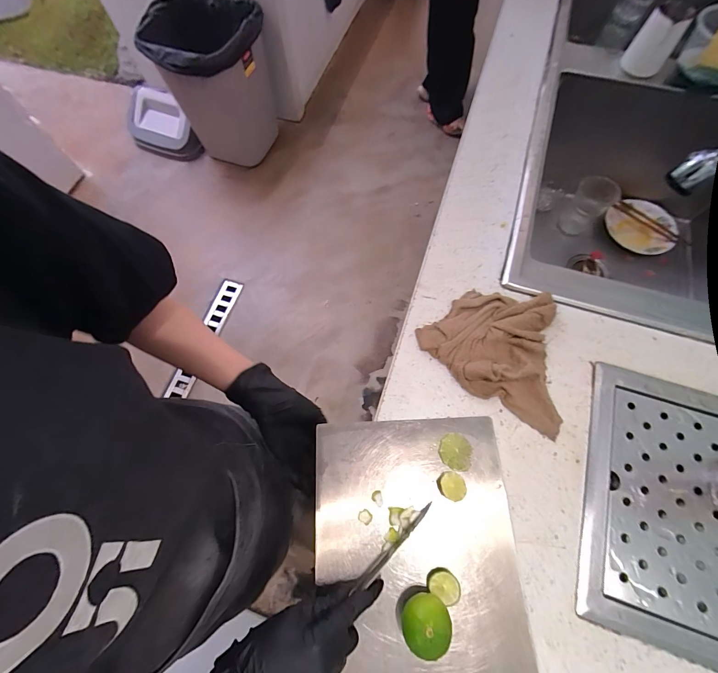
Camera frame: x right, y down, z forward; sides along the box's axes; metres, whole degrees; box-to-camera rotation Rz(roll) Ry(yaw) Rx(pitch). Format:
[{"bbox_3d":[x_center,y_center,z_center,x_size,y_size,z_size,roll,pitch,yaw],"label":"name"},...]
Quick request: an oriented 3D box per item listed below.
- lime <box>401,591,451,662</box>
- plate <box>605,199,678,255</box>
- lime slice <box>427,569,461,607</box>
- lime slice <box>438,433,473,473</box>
[{"bbox_3d":[0.068,0.294,0.342,0.047,0.051,0.048,-1,68,2],"label":"lime"},{"bbox_3d":[0.742,-0.293,0.870,0.164,0.032,0.168,-1,68,2],"label":"plate"},{"bbox_3d":[0.095,0.274,0.368,0.035,0.010,0.028,35,73,15],"label":"lime slice"},{"bbox_3d":[0.122,0.145,0.421,0.041,0.005,0.044,-1,68,2],"label":"lime slice"}]

